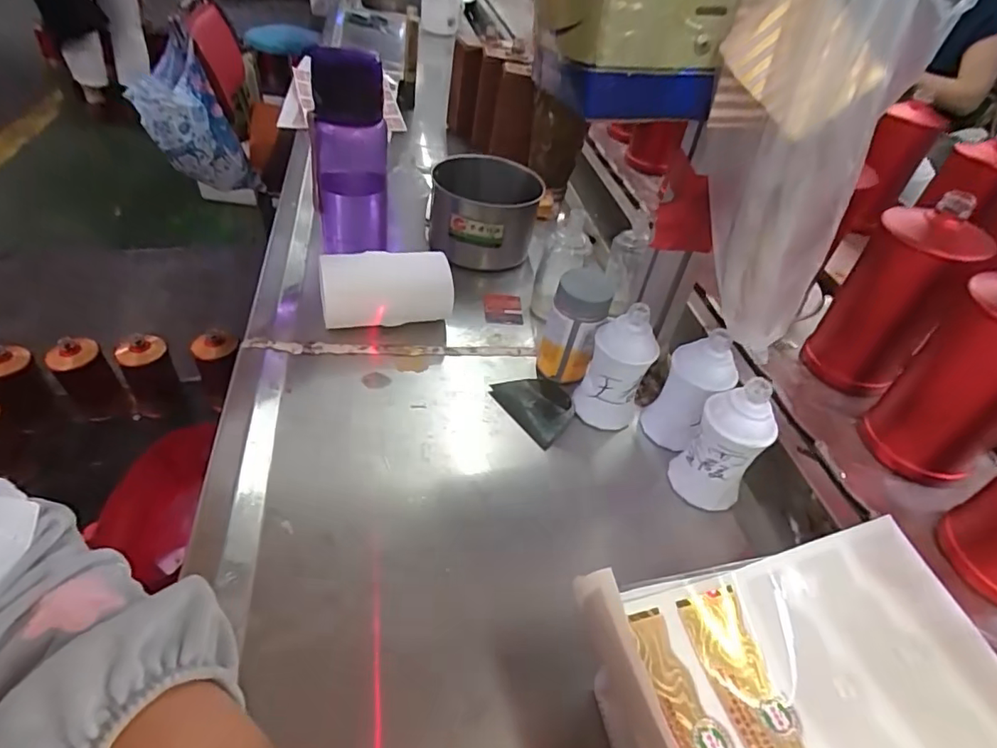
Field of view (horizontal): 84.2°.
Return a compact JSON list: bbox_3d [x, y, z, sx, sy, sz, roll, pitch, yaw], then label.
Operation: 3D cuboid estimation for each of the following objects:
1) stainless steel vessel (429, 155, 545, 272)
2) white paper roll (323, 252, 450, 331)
[{"bbox_3d":[-0.017,-0.202,0.700,0.134,0.096,0.131,8,43,2],"label":"stainless steel vessel"},{"bbox_3d":[-0.117,-0.082,0.575,0.137,0.066,0.064,-9,45,-16],"label":"white paper roll"}]

